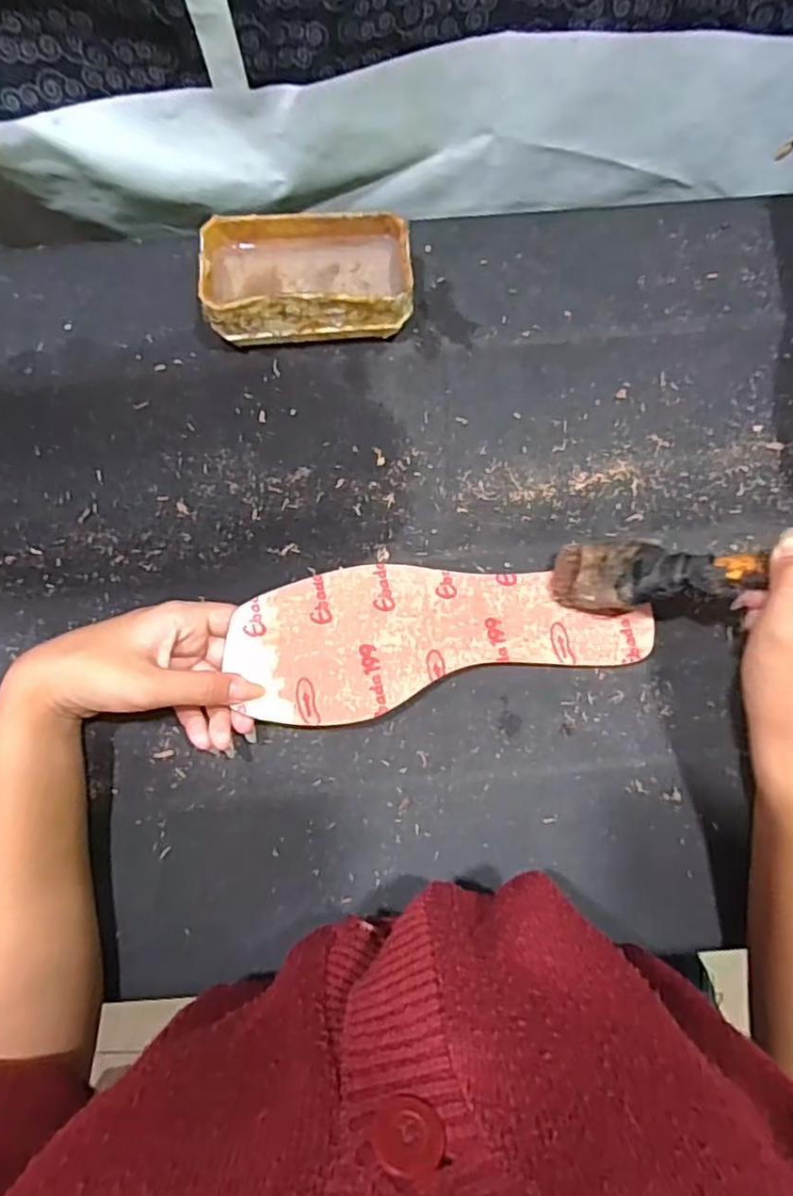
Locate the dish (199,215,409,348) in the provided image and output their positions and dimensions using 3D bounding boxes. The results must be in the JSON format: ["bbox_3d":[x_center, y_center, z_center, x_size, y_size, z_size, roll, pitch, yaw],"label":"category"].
[{"bbox_3d":[-0.054,-0.200,0.402,0.123,0.043,0.071,-6,78,-1],"label":"dish"}]

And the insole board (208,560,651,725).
[{"bbox_3d":[0.025,0.015,0.366,0.225,0.009,0.084,-11,77,-8],"label":"insole board"}]

